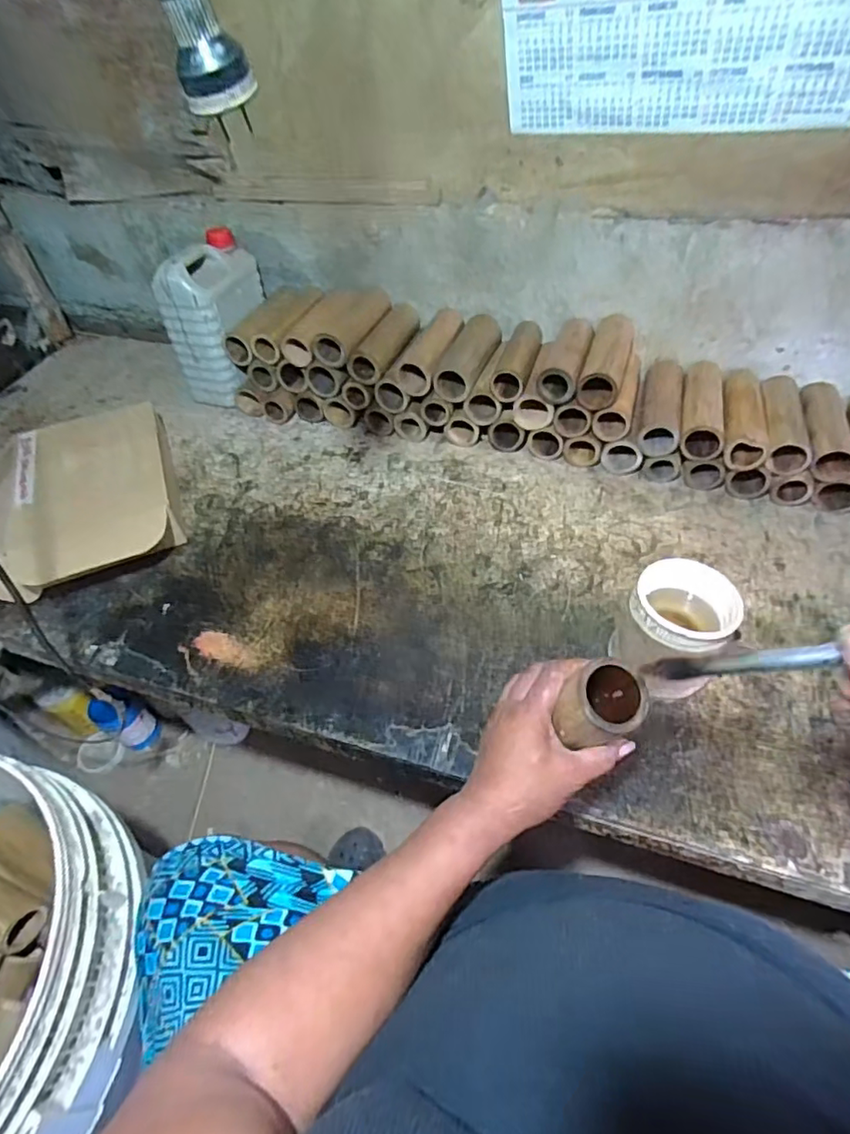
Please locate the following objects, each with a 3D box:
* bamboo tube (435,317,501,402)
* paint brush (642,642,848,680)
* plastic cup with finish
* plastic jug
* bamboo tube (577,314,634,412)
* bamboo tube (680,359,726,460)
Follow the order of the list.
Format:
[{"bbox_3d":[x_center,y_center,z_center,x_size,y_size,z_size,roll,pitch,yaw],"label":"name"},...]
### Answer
[{"bbox_3d":[0.072,-0.326,0.879,0.061,0.050,0.183,12,51,15],"label":"bamboo tube"},{"bbox_3d":[0.207,0.048,0.314,0.019,0.193,0.018,48,58,-12],"label":"paint brush"},{"bbox_3d":[0.255,0.070,0.596,0.105,0.119,0.098,-3,49,3],"label":"plastic cup with finish"},{"bbox_3d":[-0.343,-0.413,0.974,0.108,0.233,0.177,5,50,10],"label":"plastic jug"},{"bbox_3d":[0.262,-0.299,0.823,0.054,0.058,0.178,12,51,15],"label":"bamboo tube"},{"bbox_3d":[0.399,-0.230,0.835,0.053,0.054,0.184,10,51,13],"label":"bamboo tube"}]

